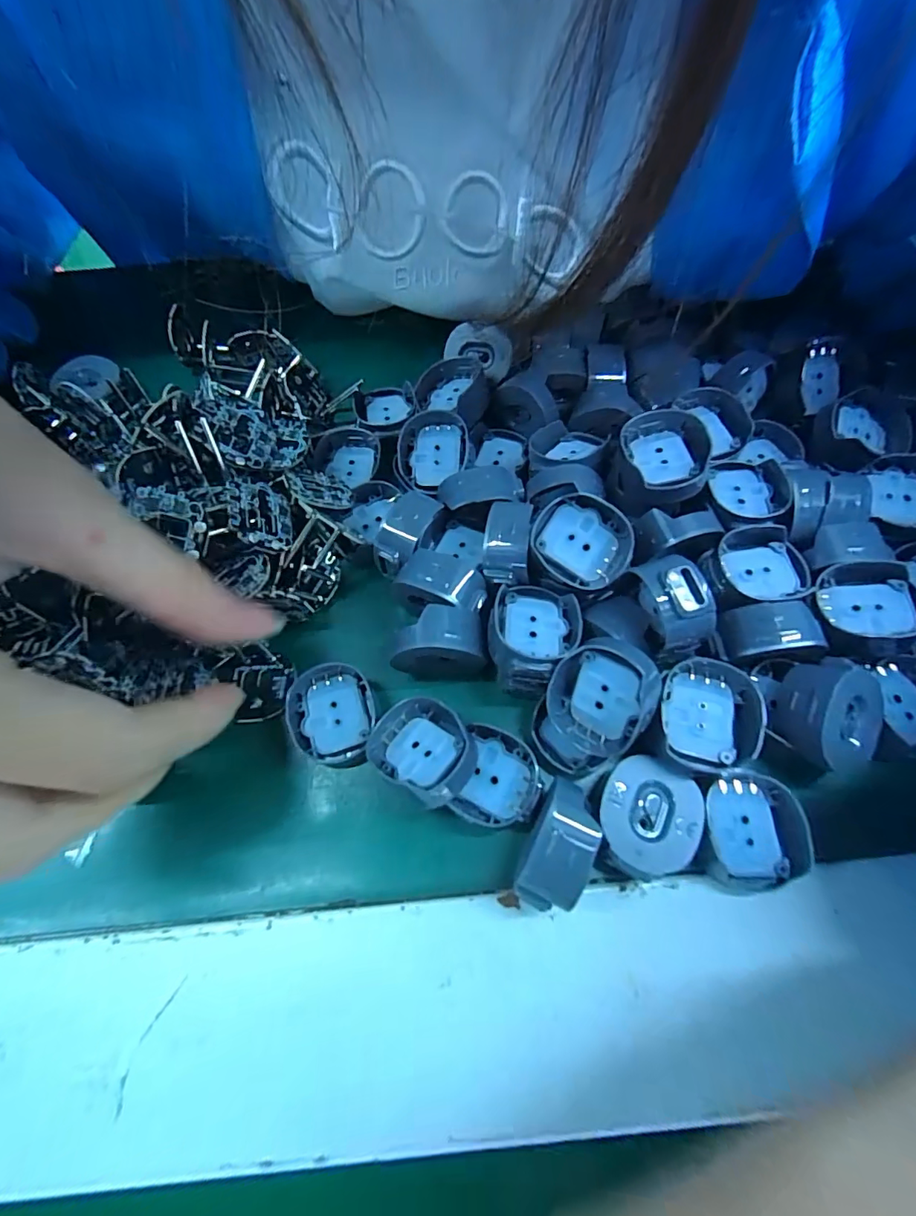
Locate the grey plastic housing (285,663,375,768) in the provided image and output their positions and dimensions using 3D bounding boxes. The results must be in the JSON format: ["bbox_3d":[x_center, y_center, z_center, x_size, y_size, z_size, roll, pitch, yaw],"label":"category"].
[{"bbox_3d":[-0.038,0.033,0.148,0.024,0.008,0.031,-21,67,-7],"label":"grey plastic housing"}]

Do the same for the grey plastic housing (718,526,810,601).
[{"bbox_3d":[0.092,-0.013,0.146,0.021,0.008,0.024,-22,67,-7],"label":"grey plastic housing"}]

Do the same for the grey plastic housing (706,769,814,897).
[{"bbox_3d":[0.077,0.059,0.127,0.021,0.013,0.030,5,66,5],"label":"grey plastic housing"}]

